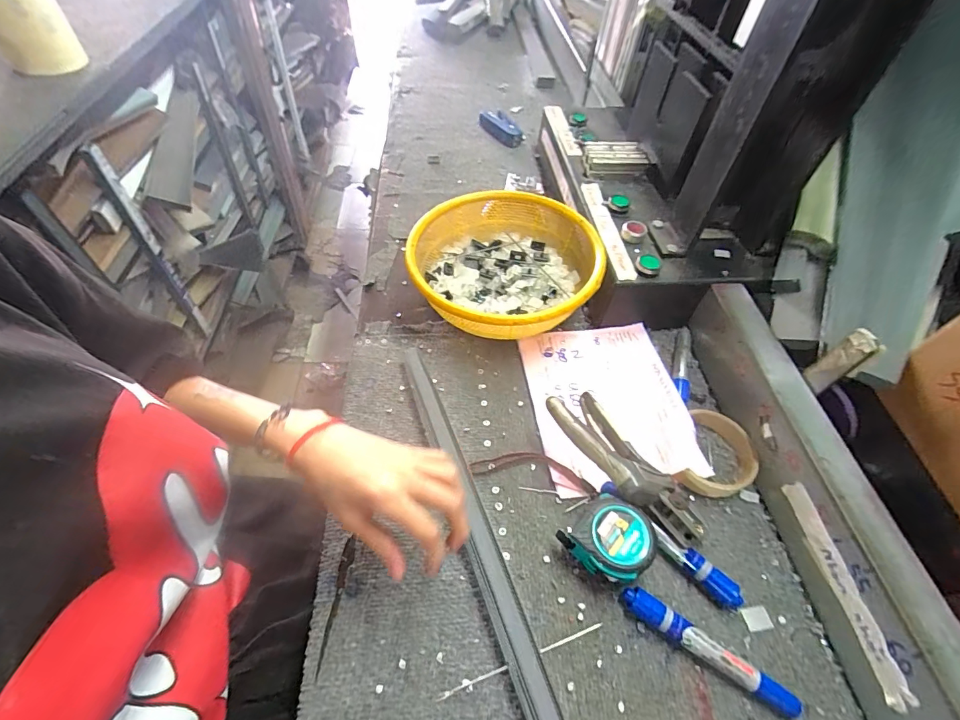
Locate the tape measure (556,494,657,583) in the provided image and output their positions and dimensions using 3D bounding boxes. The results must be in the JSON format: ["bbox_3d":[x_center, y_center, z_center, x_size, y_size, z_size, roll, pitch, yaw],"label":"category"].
[{"bbox_3d":[0.114,0.157,0.369,0.061,0.045,0.063,-36,62,-27],"label":"tape measure"}]

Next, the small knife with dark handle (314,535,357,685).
[{"bbox_3d":[-0.118,0.197,0.344,0.010,0.004,0.099,6,52,1],"label":"small knife with dark handle"}]

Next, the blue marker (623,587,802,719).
[{"bbox_3d":[0.179,0.229,0.336,0.136,0.019,0.019,28,55,17],"label":"blue marker"}]

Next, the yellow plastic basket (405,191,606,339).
[{"bbox_3d":[0.027,-0.112,0.542,0.230,0.090,0.231,9,52,3],"label":"yellow plastic basket"}]

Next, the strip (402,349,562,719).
[{"bbox_3d":[-0.005,0.150,0.371,0.025,0.028,0.399,-15,55,-15],"label":"strip"}]

